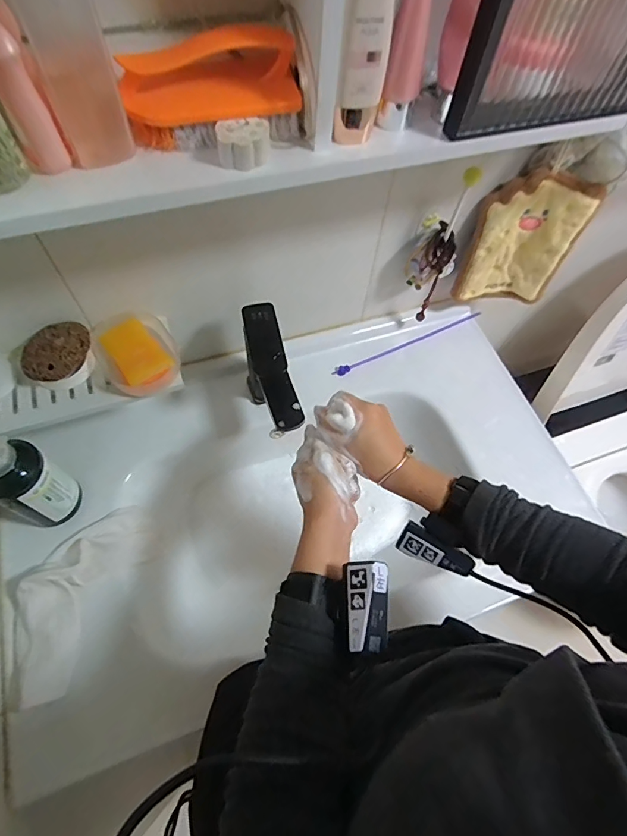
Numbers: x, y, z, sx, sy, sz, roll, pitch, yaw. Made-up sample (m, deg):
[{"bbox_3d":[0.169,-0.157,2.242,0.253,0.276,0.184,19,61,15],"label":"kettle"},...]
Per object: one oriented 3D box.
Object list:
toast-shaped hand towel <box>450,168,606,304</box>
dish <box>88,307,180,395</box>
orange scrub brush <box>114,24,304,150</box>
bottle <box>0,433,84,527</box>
[{"bbox_3d":[0.298,-0.254,0.650,0.145,0.199,0.040,4,62,-2],"label":"toast-shaped hand towel"},{"bbox_3d":[-0.224,-0.087,0.556,0.090,0.036,0.133,-33,69,-19],"label":"dish"},{"bbox_3d":[-0.078,-0.259,0.342,0.133,0.061,0.045,-9,63,-8],"label":"orange scrub brush"},{"bbox_3d":[-0.338,0.075,0.524,0.061,0.189,0.072,24,63,9],"label":"bottle"}]

